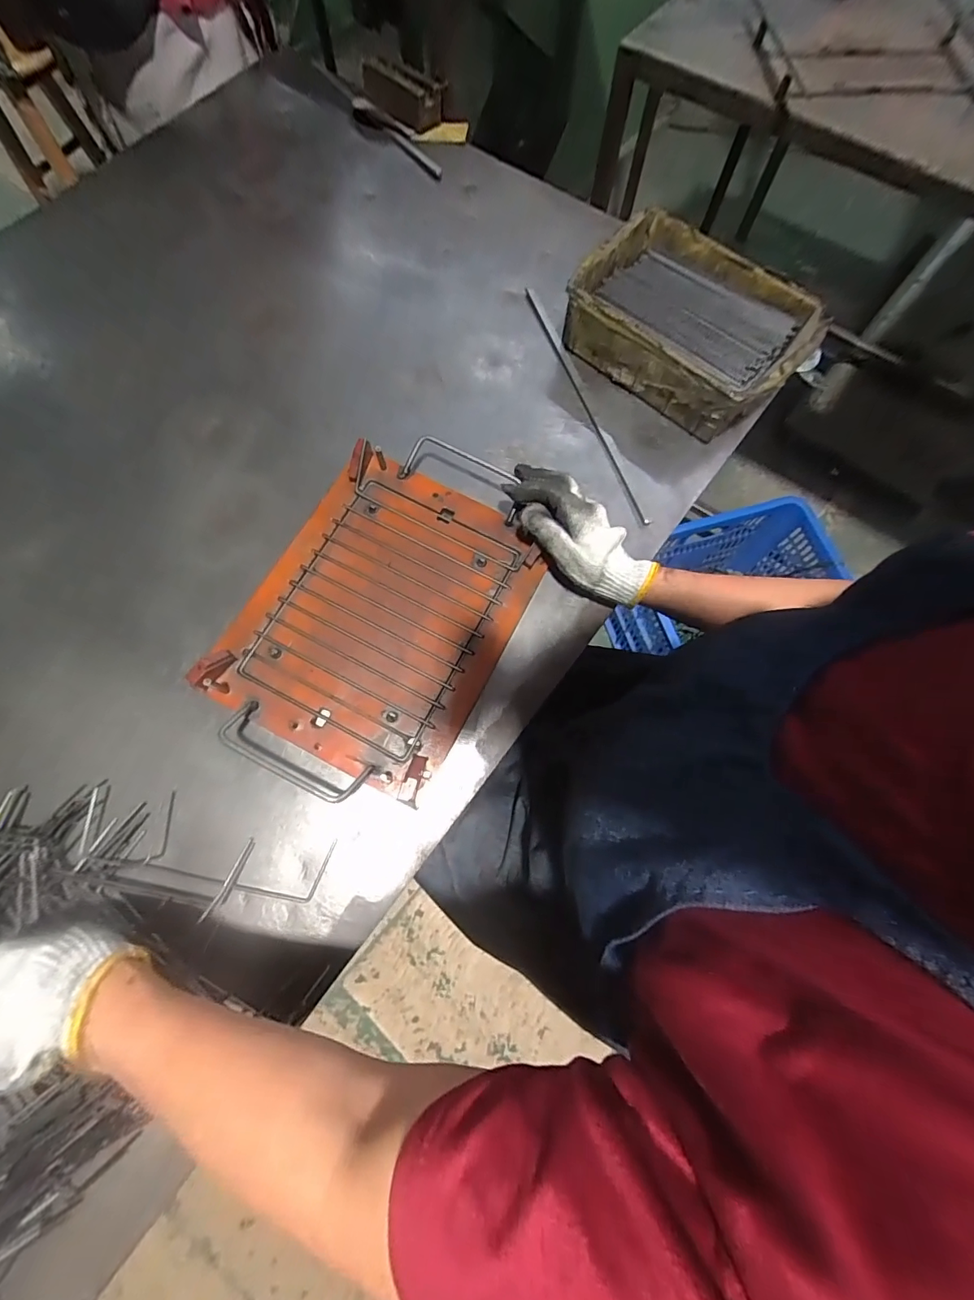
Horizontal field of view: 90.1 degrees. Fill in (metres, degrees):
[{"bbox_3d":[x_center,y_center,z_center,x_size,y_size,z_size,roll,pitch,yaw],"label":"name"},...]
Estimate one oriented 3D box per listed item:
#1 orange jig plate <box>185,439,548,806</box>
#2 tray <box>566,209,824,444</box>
[{"bbox_3d":[-0.102,-0.041,0.485,0.243,0.023,0.301,26,74,8],"label":"orange jig plate"},{"bbox_3d":[0.231,-0.371,0.568,0.251,0.081,0.176,42,76,12],"label":"tray"}]

